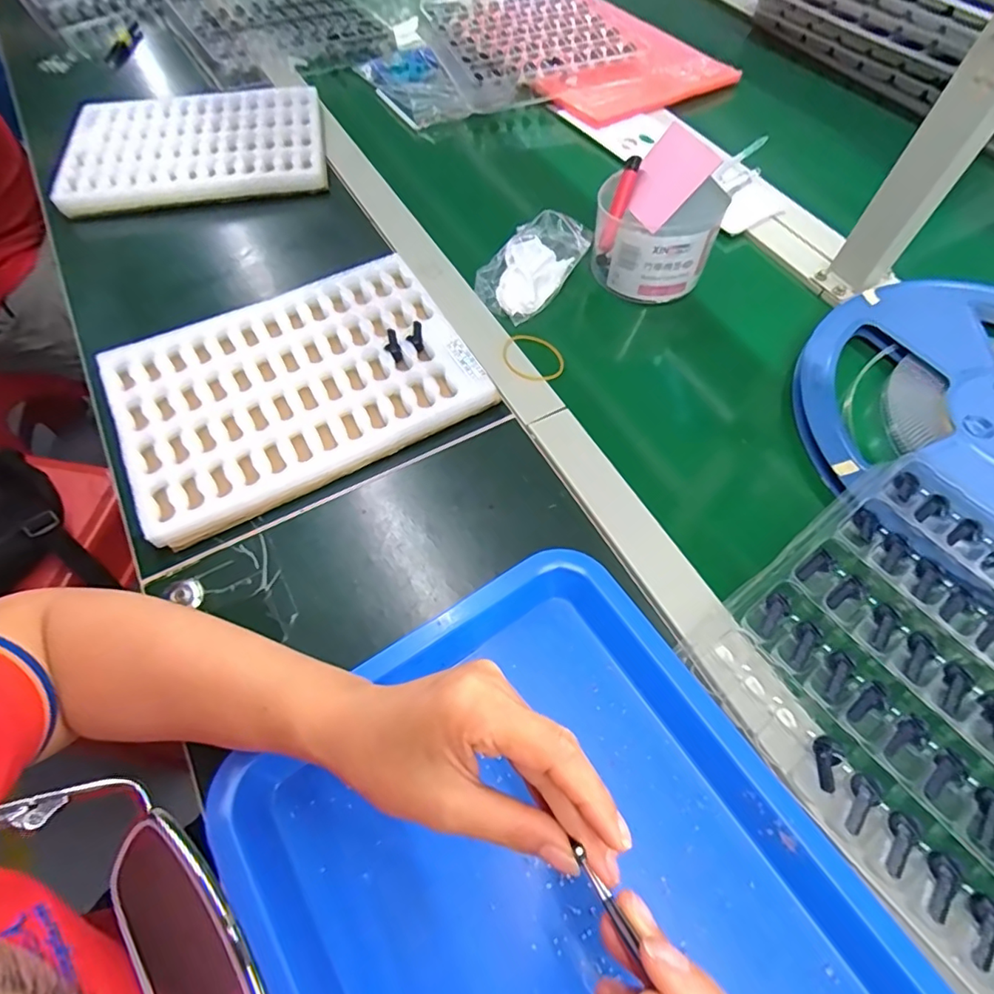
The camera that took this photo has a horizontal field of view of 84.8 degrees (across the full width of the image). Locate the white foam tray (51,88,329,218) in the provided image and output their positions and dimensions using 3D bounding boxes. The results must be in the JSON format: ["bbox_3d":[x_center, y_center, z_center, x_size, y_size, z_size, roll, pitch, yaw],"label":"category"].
[{"bbox_3d":[-0.340,-0.402,0.625,0.273,0.039,0.188,-10,61,-7],"label":"white foam tray"}]

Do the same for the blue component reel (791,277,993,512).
[{"bbox_3d":[0.422,-0.068,0.460,0.322,0.039,0.298,26,63,13],"label":"blue component reel"}]

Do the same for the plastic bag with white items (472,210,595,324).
[{"bbox_3d":[0.033,-0.229,0.528,0.075,0.033,0.125,31,64,16],"label":"plastic bag with white items"}]

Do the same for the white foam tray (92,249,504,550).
[{"bbox_3d":[-0.164,-0.093,0.450,0.266,0.030,0.189,-27,64,-15],"label":"white foam tray"}]

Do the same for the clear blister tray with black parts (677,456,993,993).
[{"bbox_3d":[0.288,0.120,0.330,0.267,0.027,0.257,-31,65,-18],"label":"clear blister tray with black parts"}]

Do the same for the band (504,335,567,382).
[{"bbox_3d":[0.033,-0.125,0.489,0.060,0.006,0.054,32,59,13],"label":"band"}]

